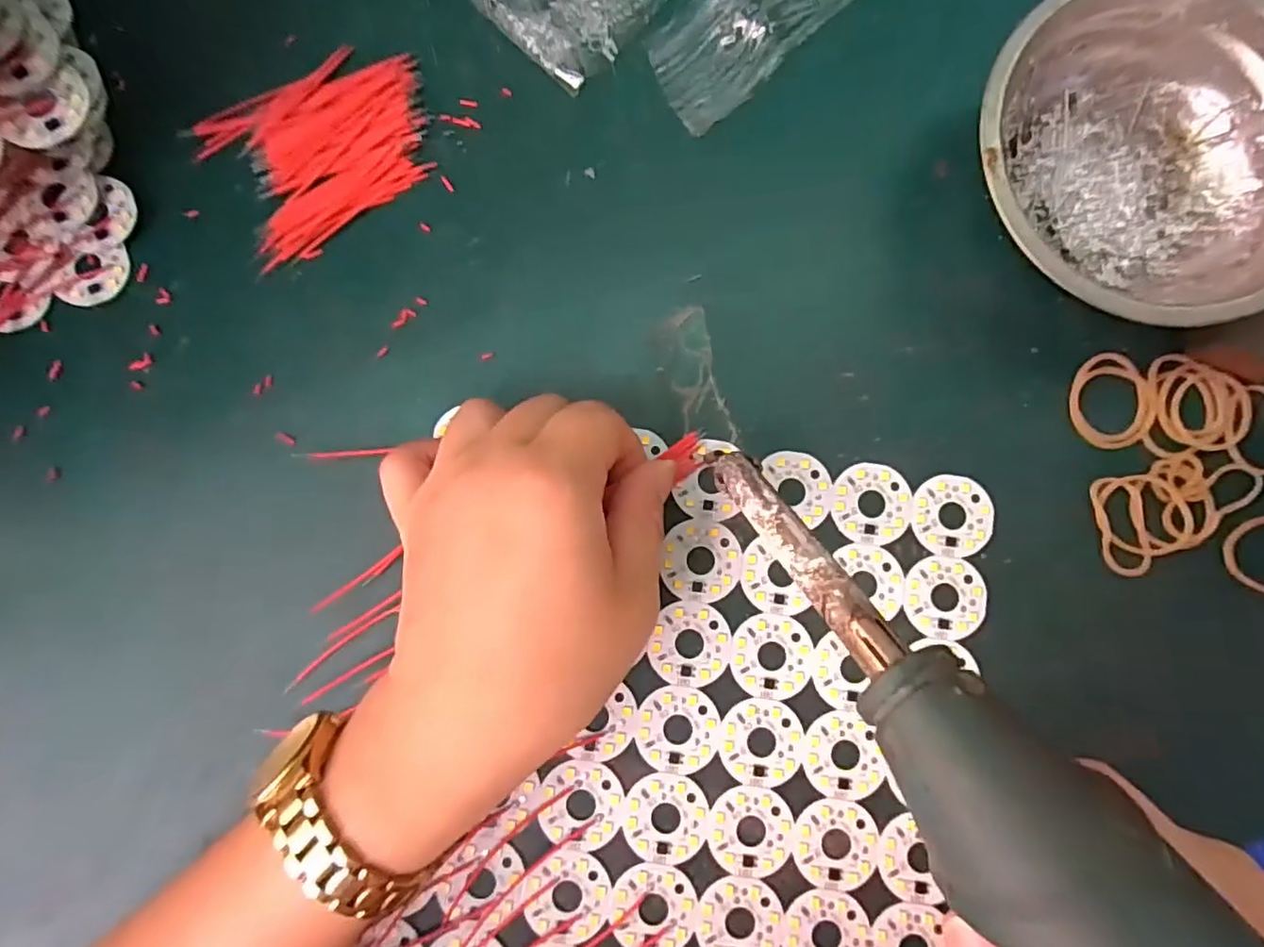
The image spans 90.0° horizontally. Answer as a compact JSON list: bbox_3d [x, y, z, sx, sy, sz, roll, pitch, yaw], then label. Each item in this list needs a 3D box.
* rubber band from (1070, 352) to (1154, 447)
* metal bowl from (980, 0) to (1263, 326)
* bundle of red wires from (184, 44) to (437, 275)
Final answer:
[{"bbox_3d":[0.186,-0.029,0.246,0.030,0.004,0.037,0,83,0],"label":"rubber band"},{"bbox_3d":[0.187,-0.113,0.237,0.126,0.043,0.119,0,83,0],"label":"metal bowl"},{"bbox_3d":[-0.121,-0.130,0.252,0.087,0.006,0.066,-34,85,-4],"label":"bundle of red wires"}]

